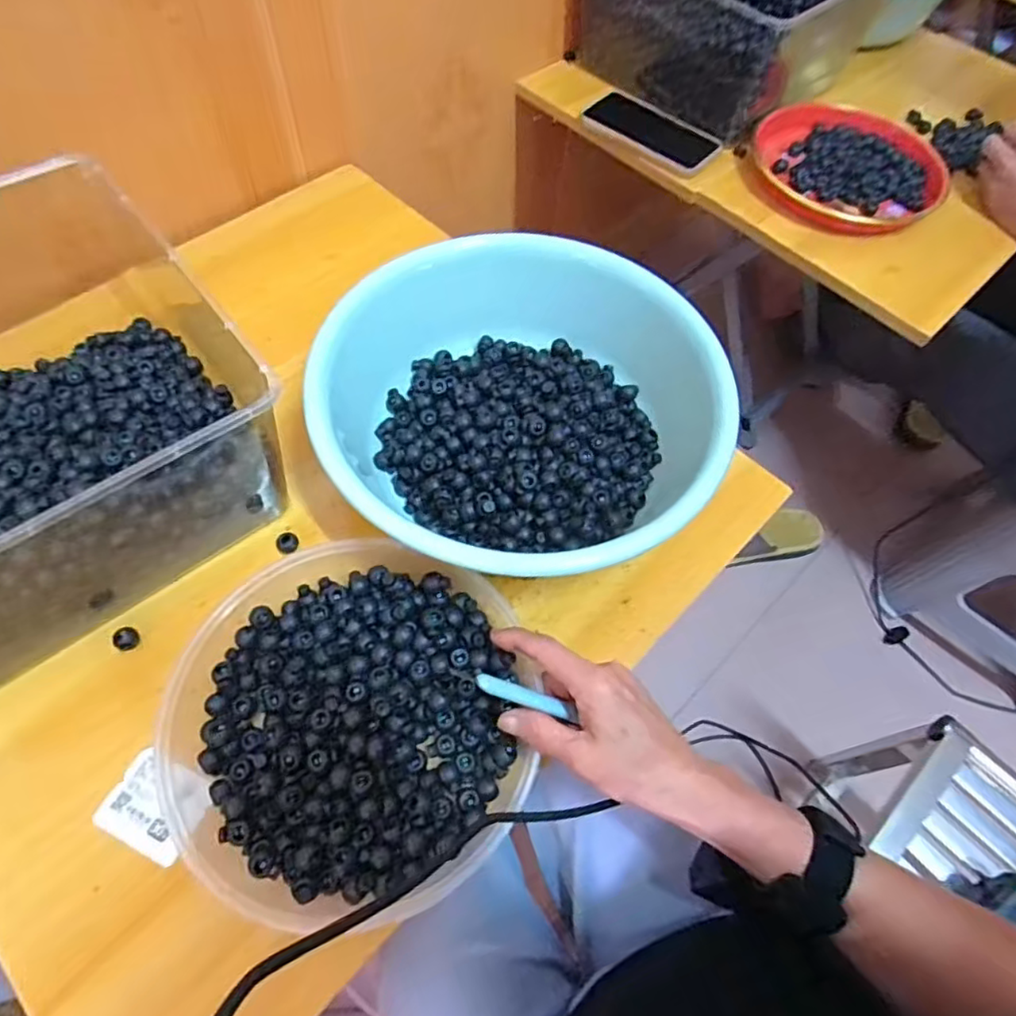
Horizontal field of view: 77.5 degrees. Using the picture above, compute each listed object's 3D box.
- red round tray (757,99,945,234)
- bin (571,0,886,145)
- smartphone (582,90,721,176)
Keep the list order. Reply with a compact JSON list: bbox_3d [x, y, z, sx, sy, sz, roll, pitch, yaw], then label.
[{"bbox_3d":[0.396,-0.397,0.735,0.204,0.034,0.204,2,62,-3],"label":"red round tray"},{"bbox_3d":[0.269,-0.612,0.782,0.248,0.135,0.284,-37,70,-20],"label":"bin"},{"bbox_3d":[0.172,-0.445,0.752,0.160,0.014,0.077,34,65,14],"label":"smartphone"}]

